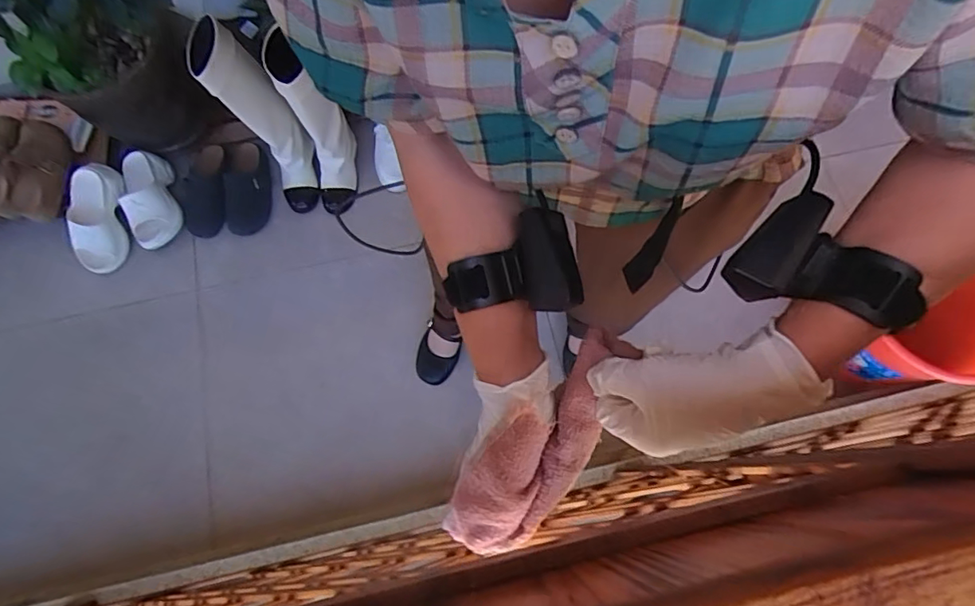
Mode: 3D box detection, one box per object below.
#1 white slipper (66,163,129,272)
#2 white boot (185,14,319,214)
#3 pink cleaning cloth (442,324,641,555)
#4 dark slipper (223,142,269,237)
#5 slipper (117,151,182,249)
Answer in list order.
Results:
[{"bbox_3d":[-0.915,-0.200,1.249,0.106,0.076,0.249,-3,91,0],"label":"white slipper"},{"bbox_3d":[-0.494,-0.402,1.194,0.127,0.405,0.218,-33,74,-10],"label":"white boot"},{"bbox_3d":[0.039,0.102,0.380,0.064,0.055,0.185,37,87,12],"label":"pink cleaning cloth"},{"bbox_3d":[-0.607,-0.287,1.342,0.096,0.055,0.227,-7,72,-2],"label":"dark slipper"},{"bbox_3d":[-0.809,-0.251,1.280,0.103,0.070,0.225,-10,88,-3],"label":"slipper"}]

